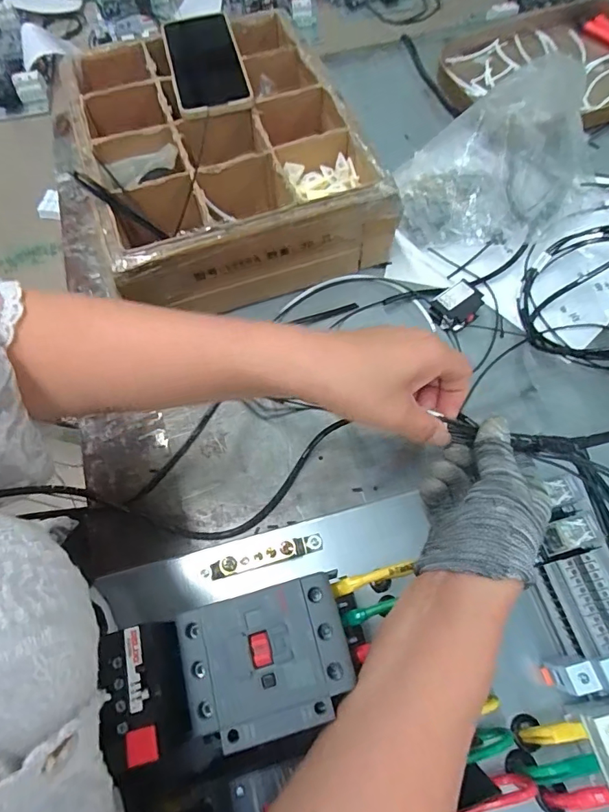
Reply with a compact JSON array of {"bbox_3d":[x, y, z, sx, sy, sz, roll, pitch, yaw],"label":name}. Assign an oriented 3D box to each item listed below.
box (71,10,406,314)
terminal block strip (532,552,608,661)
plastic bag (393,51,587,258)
[{"bbox_3d":[-0.095,-0.277,0.518,0.265,0.094,0.322,-21,67,-7],"label":"box"},{"bbox_3d":[0.197,0.144,0.337,0.035,0.042,0.062,-14,66,-4],"label":"terminal block strip"},{"bbox_3d":[0.212,-0.251,0.490,0.201,0.133,0.125,4,66,4],"label":"plastic bag"}]

